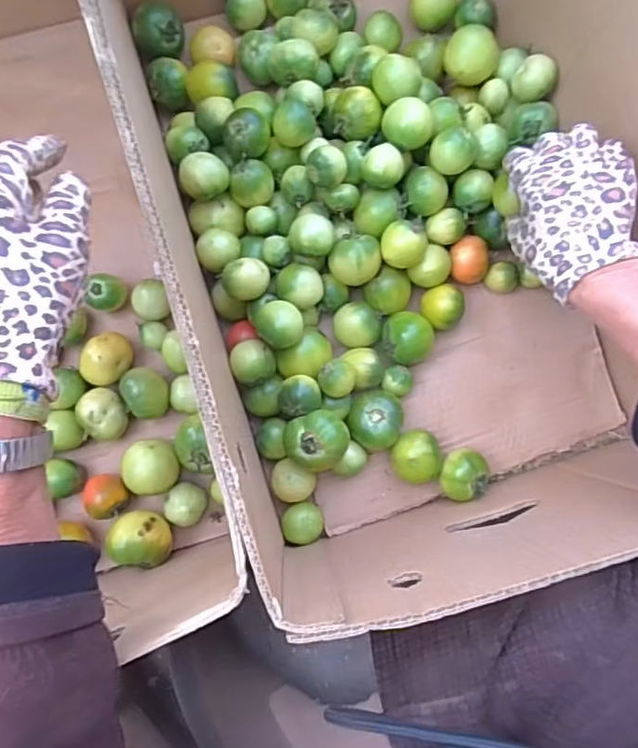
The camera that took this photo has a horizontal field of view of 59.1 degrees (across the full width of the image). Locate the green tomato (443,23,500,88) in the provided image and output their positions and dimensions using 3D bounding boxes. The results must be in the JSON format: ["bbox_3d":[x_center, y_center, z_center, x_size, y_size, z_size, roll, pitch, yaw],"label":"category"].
[{"bbox_3d":[0.132,-0.276,0.495,0.045,0.039,0.039,22,84,0],"label":"green tomato"}]

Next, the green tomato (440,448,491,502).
[{"bbox_3d":[0.125,0.087,0.488,0.042,0.042,0.043,0,84,-2],"label":"green tomato"}]

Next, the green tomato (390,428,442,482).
[{"bbox_3d":[0.083,0.071,0.486,0.043,0.039,0.045,0,84,-2],"label":"green tomato"}]

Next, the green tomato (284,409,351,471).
[{"bbox_3d":[-0.002,0.054,0.457,0.050,0.040,0.046,-5,84,-2],"label":"green tomato"}]

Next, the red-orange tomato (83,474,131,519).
[{"bbox_3d":[-0.177,0.100,0.475,0.033,0.029,0.036,0,84,-2],"label":"red-orange tomato"}]

